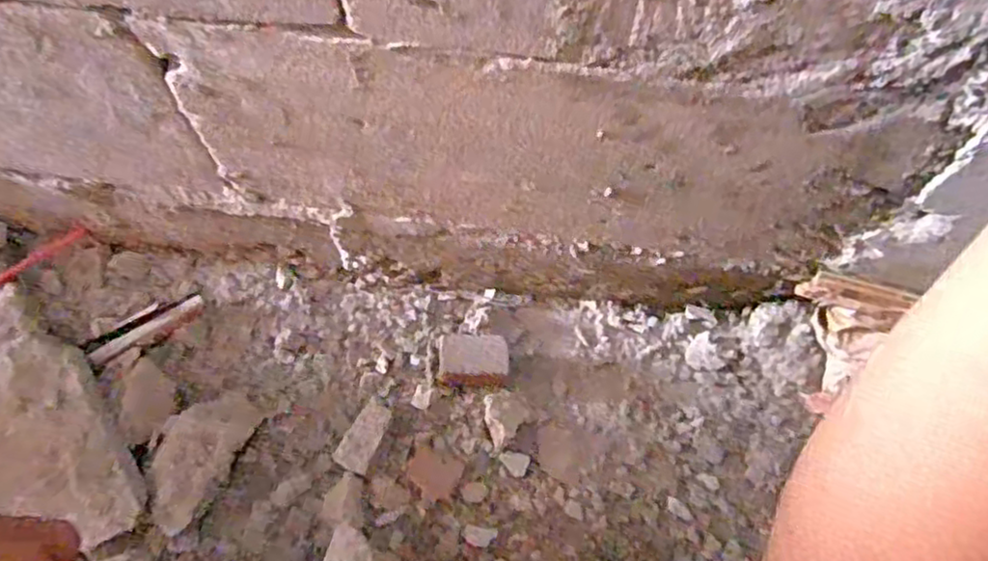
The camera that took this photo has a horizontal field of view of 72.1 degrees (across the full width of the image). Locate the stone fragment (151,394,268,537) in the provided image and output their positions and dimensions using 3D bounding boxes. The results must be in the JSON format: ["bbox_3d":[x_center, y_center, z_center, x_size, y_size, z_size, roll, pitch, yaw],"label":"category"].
[{"bbox_3d":[-0.262,0.152,0.597,0.061,0.013,0.123,37,60,-13],"label":"stone fragment"}]

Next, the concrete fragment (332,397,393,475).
[{"bbox_3d":[-0.122,0.146,0.639,0.032,0.006,0.066,22,69,8],"label":"concrete fragment"}]

